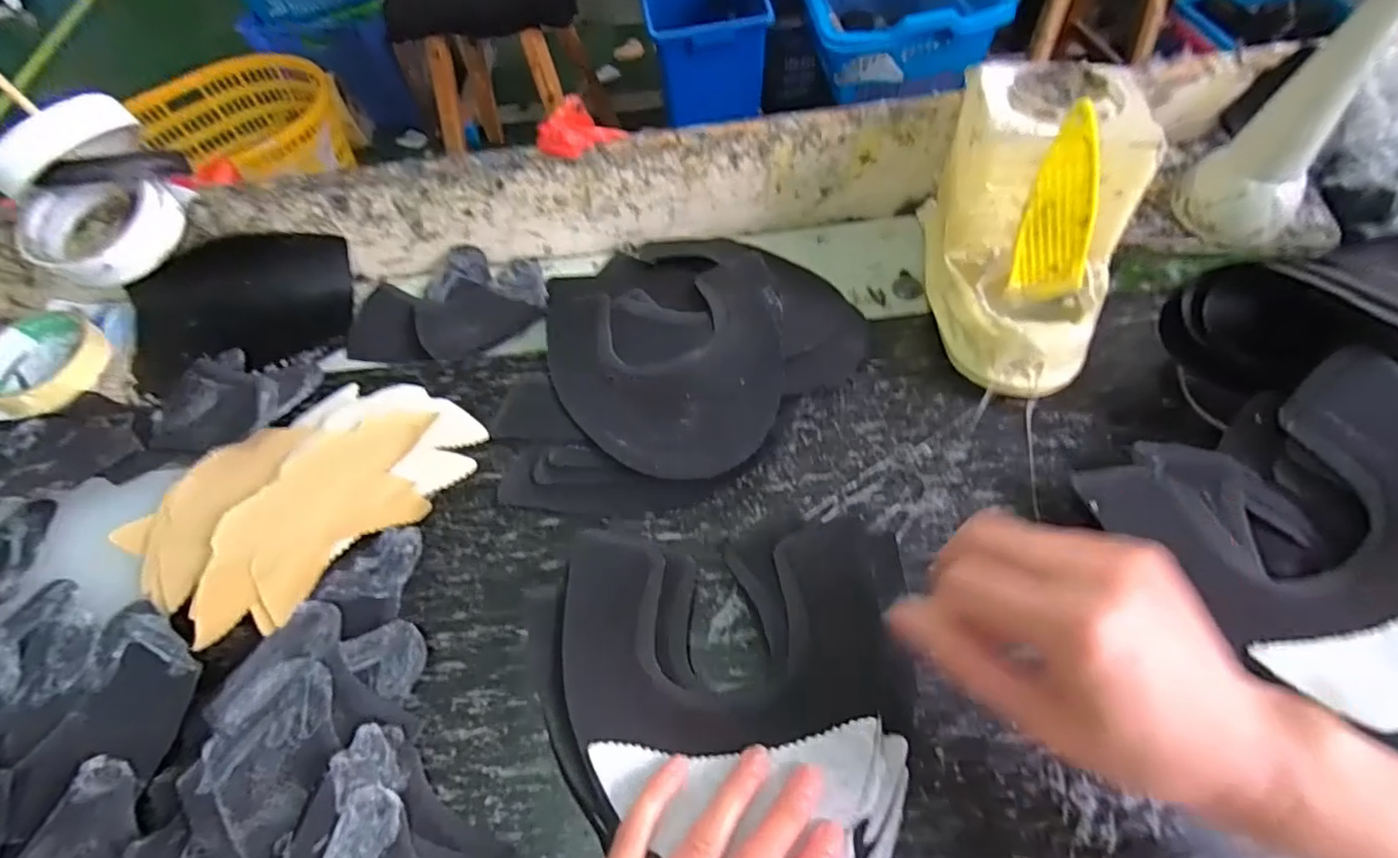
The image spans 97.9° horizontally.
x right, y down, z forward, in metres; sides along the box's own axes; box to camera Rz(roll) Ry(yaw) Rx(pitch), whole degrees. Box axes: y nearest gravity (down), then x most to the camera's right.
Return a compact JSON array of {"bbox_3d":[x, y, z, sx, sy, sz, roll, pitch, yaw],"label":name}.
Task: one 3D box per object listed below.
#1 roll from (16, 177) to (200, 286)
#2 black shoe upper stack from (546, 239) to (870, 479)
[{"bbox_3d":[-0.433,-0.149,0.442,0.088,0.042,0.095,-2,59,4],"label":"roll"},{"bbox_3d":[-0.014,-0.076,0.438,0.196,0.031,0.219,-40,64,-18],"label":"black shoe upper stack"}]

